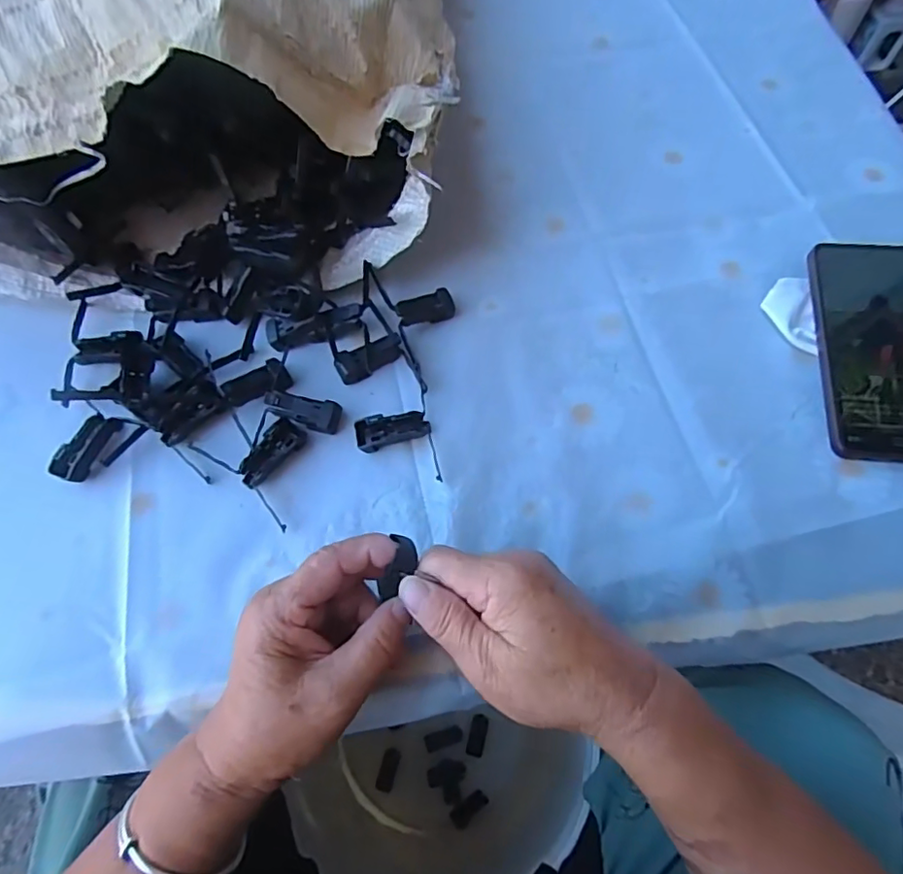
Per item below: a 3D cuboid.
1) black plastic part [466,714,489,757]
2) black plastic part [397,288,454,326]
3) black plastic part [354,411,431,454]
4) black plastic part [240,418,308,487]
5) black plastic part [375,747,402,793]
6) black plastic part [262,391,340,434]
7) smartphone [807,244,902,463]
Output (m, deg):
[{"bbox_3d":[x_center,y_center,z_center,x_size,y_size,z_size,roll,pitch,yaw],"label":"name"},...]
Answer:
[{"bbox_3d":[0.034,0.381,0.718,0.022,0.005,0.048,13,65,6],"label":"black plastic part"},{"bbox_3d":[-0.019,-0.091,0.404,0.044,0.015,0.019,-19,66,-23],"label":"black plastic part"},{"bbox_3d":[-0.038,-0.003,0.370,0.048,0.013,0.021,-6,65,-3],"label":"black plastic part"},{"bbox_3d":[-0.117,0.010,0.363,0.020,0.011,0.048,35,70,15],"label":"black plastic part"},{"bbox_3d":[-0.080,0.422,0.714,0.022,0.004,0.049,14,65,6],"label":"black plastic part"},{"bbox_3d":[-0.097,-0.018,0.369,0.048,0.014,0.020,18,66,-6],"label":"black plastic part"},{"bbox_3d":[0.296,-0.061,0.385,0.077,0.008,0.161,4,72,7],"label":"smartphone"}]

